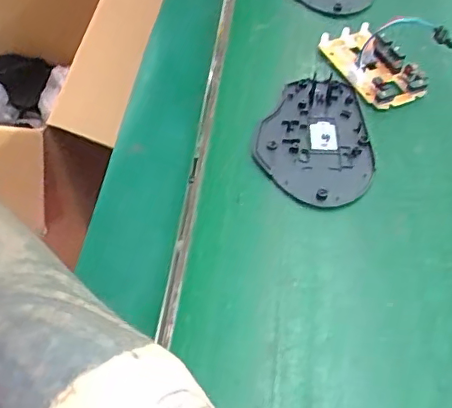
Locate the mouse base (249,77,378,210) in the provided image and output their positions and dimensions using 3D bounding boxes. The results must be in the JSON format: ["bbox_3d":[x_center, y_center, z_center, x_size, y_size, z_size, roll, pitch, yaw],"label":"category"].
[{"bbox_3d":[0.057,-0.045,0.367,0.073,0.006,0.109,5,52,3],"label":"mouse base"}]

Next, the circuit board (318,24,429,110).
[{"bbox_3d":[0.105,-0.103,0.407,0.046,0.017,0.077,-22,56,-18],"label":"circuit board"}]

